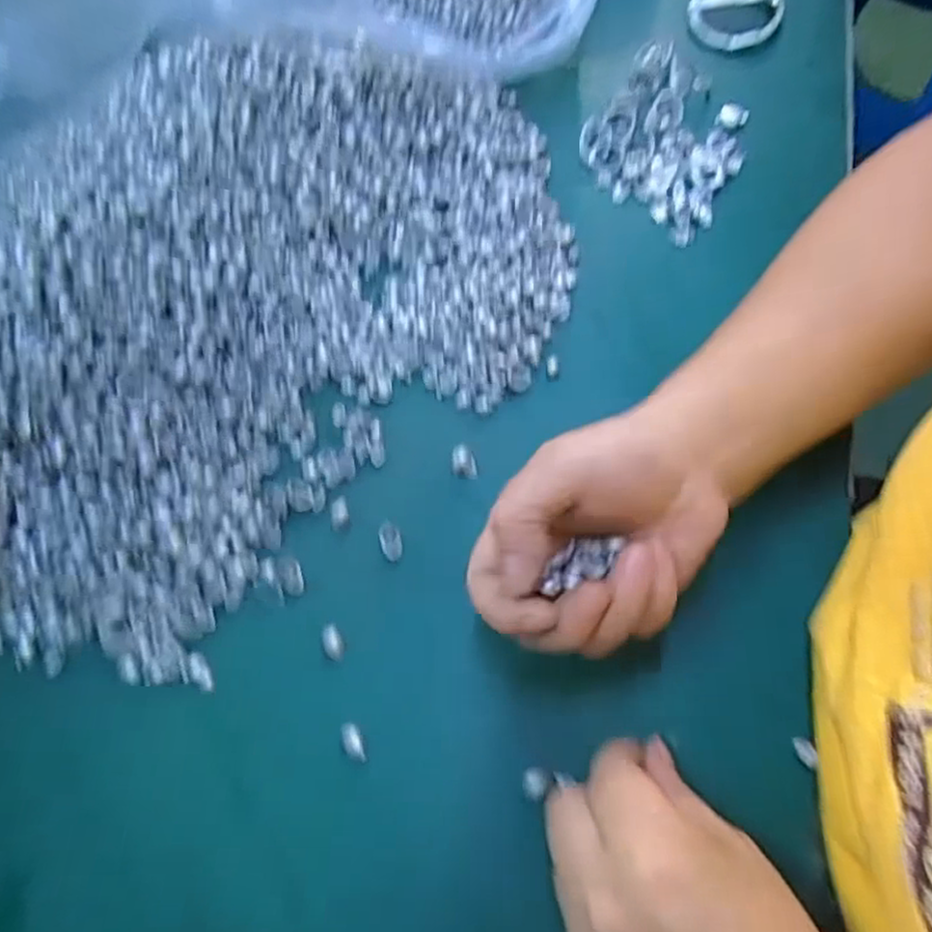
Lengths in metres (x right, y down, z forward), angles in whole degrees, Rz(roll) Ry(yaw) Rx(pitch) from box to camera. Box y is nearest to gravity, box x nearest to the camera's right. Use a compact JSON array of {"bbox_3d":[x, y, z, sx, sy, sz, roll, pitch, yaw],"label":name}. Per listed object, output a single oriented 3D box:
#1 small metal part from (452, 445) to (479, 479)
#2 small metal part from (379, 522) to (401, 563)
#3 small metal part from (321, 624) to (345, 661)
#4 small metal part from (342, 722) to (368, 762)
[{"bbox_3d":[-0.001,-0.002,0.364,0.013,0.004,0.019,-3,65,3],"label":"small metal part"},{"bbox_3d":[-0.036,0.035,0.345,0.010,0.004,0.020,-15,65,-3],"label":"small metal part"},{"bbox_3d":[-0.061,0.080,0.329,0.009,0.004,0.016,-25,66,-7],"label":"small metal part"},{"bbox_3d":[-0.049,0.120,0.314,0.009,0.008,0.018,-30,67,-9],"label":"small metal part"}]

